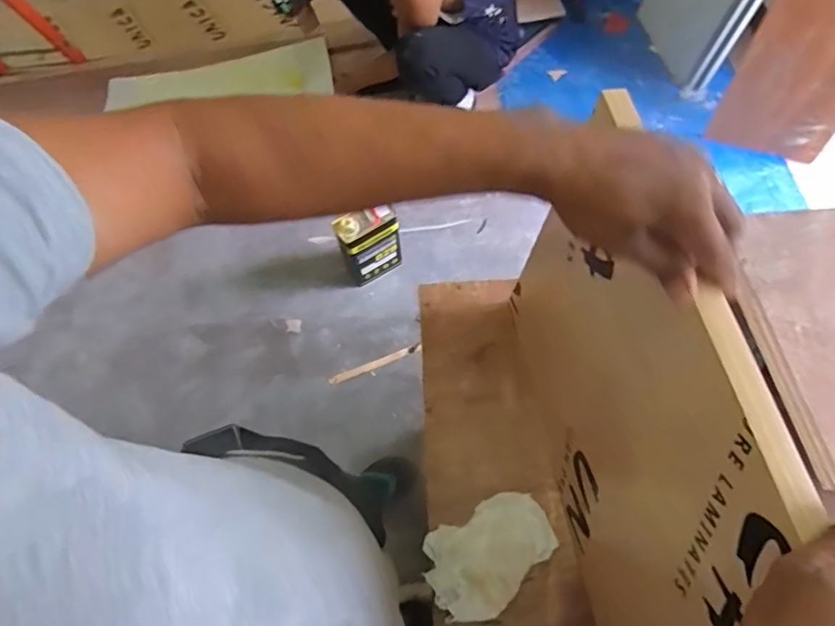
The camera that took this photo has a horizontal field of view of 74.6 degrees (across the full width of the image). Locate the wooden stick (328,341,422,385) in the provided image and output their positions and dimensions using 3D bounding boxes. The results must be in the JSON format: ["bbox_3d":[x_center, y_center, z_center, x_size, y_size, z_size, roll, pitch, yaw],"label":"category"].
[{"bbox_3d":[-0.119,0.146,1.577,0.279,0.014,0.026,-20,64,-7],"label":"wooden stick"}]

